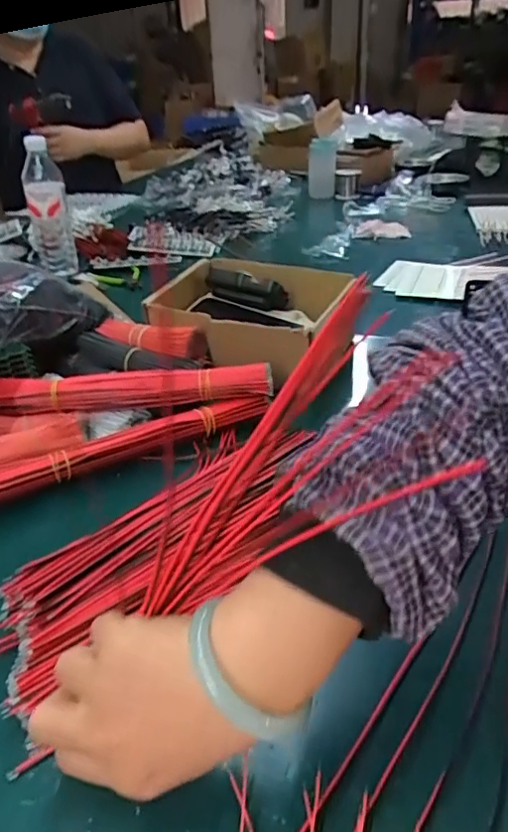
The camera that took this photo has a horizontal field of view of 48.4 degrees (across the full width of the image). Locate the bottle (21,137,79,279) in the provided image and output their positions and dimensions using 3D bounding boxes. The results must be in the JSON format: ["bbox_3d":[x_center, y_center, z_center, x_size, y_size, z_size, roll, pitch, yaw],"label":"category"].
[{"bbox_3d":[-0.354,-0.357,0.975,0.067,0.209,0.063,-11,33,-17],"label":"bottle"}]

